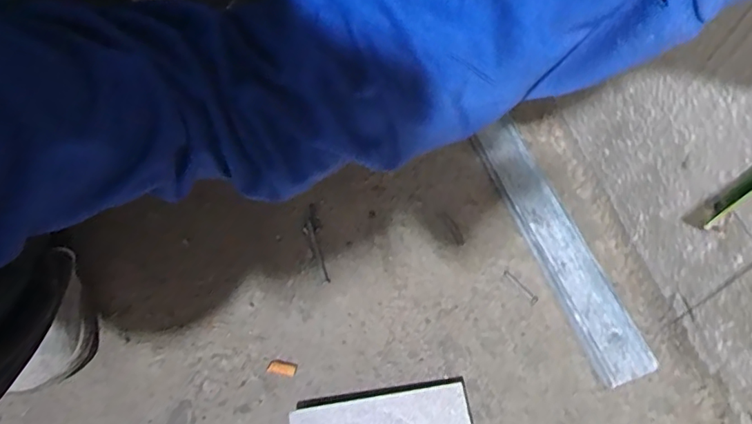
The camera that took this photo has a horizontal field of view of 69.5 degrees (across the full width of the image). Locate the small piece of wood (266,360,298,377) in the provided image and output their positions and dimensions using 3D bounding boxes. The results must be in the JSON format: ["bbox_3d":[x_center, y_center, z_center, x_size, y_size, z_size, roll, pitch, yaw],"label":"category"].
[{"bbox_3d":[-0.086,0.143,0.495,0.026,0.006,0.011,7,62,7],"label":"small piece of wood"}]

